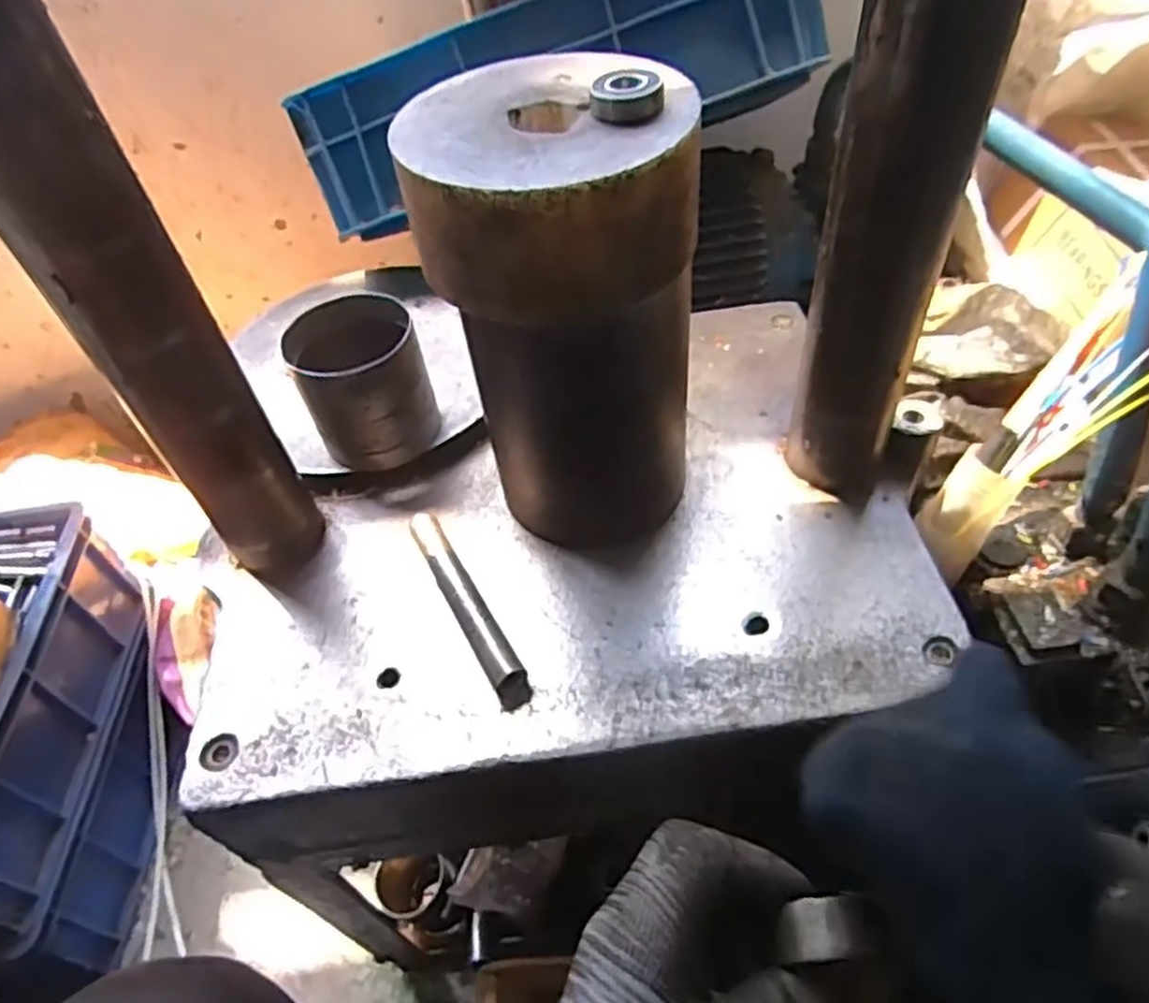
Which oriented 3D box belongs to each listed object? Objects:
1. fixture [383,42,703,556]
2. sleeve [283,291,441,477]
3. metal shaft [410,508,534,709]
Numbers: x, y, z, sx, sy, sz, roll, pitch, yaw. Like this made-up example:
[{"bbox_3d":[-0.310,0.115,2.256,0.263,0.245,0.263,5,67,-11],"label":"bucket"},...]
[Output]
[{"bbox_3d":[-0.002,-0.098,0.446,0.136,0.258,0.131,-9,49,-1],"label":"fixture"},{"bbox_3d":[-0.149,-0.080,0.544,0.089,0.113,0.081,-18,50,-9],"label":"sleeve"},{"bbox_3d":[-0.069,0.064,0.472,0.020,0.023,0.147,-26,51,-15],"label":"metal shaft"}]

